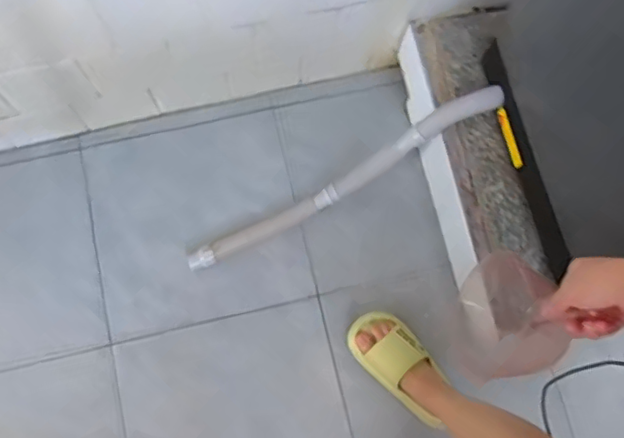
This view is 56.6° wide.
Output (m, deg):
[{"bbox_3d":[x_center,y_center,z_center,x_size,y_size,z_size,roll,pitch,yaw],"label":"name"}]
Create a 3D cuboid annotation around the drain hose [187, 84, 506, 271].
[{"bbox_3d":[0.062,-0.067,1.110,0.648,0.141,0.046,-30,77,12],"label":"drain hose"}]

